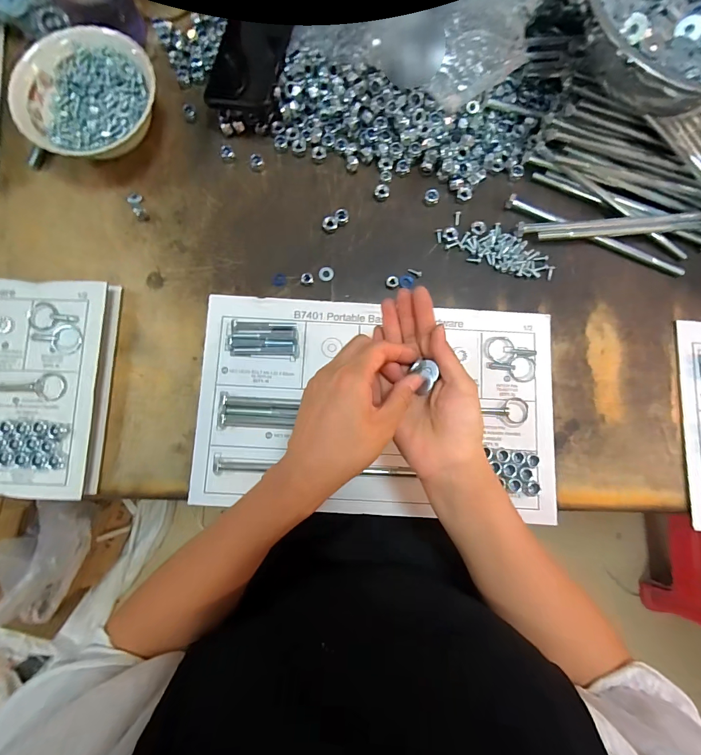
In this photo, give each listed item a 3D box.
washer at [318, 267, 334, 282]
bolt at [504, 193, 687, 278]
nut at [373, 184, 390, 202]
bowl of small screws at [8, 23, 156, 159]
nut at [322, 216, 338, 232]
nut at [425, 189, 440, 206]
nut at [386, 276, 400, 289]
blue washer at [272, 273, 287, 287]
[{"bbox_3d":[-0.028,-0.117,0.406,0.018,0.004,0.016,2,83,0],"label":"washer"},{"bbox_3d":[0.281,-0.164,0.412,0.214,0.013,0.017,24,83,2],"label":"bolt"},{"bbox_3d":[0.036,-0.214,0.417,0.018,0.008,0.017,0,83,-1],"label":"nut"},{"bbox_3d":[-0.286,-0.304,0.402,0.137,0.057,0.143,0,83,-1],"label":"bowl of small screws"},{"bbox_3d":[-0.024,-0.175,0.411,0.017,0.007,0.017,0,83,-1],"label":"nut"},{"bbox_3d":[0.094,-0.208,0.417,0.016,0.012,0.014,1,83,-1],"label":"nut"},{"bbox_3d":[0.047,-0.107,0.404,0.015,0.007,0.013,9,83,0],"label":"nut"},{"bbox_3d":[-0.080,-0.111,0.407,0.016,0.004,0.016,-2,83,-1],"label":"blue washer"}]

